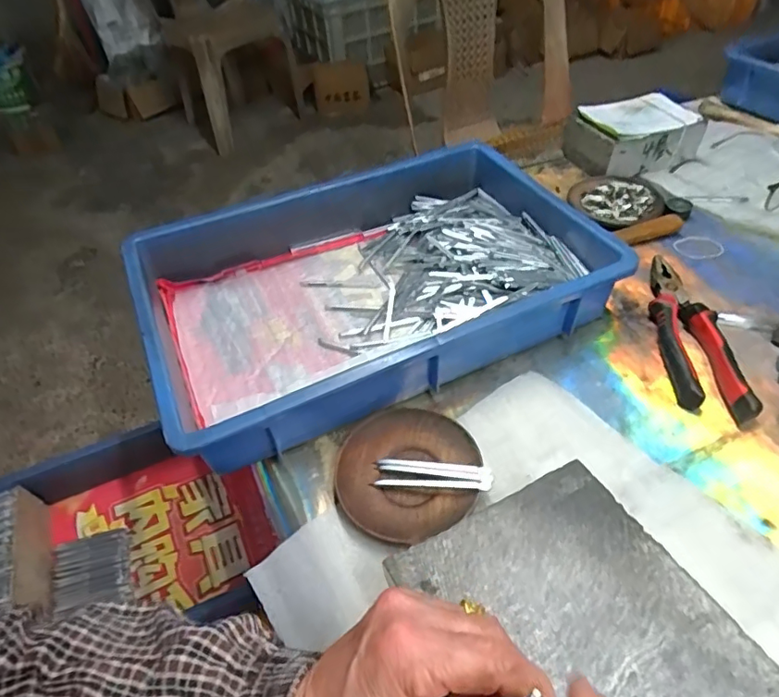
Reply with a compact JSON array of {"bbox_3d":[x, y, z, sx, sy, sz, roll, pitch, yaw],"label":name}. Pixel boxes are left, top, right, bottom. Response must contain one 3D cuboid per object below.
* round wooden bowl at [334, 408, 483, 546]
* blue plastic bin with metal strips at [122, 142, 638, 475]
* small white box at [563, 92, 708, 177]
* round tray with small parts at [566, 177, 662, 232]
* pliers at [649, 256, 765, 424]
[{"bbox_3d":[0.013,0.099,0.435,0.111,0.017,0.107,-2,46,3],"label":"round wooden bowl"},{"bbox_3d":[-0.016,-0.067,0.552,0.430,0.084,0.283,-21,48,-14],"label":"blue plastic bin with metal strips"},{"bbox_3d":[0.341,-0.299,0.749,0.161,0.064,0.100,-17,47,-11],"label":"small white box"},{"bbox_3d":[0.295,-0.189,0.688,0.114,0.010,0.117,-2,46,3],"label":"round tray with small parts"},{"bbox_3d":[0.288,-0.017,0.521,0.059,0.024,0.204,0,46,5],"label":"pliers"}]

